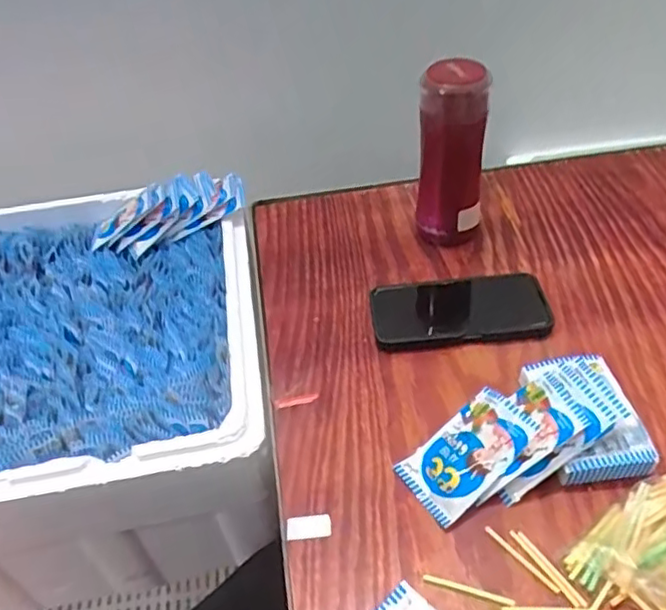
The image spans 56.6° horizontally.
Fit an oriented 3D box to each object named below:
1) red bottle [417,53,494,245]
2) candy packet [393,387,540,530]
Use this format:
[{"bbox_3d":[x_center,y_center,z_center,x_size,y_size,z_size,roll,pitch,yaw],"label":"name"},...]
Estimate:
[{"bbox_3d":[0.122,-0.148,0.638,0.065,0.191,0.056,7,45,12],"label":"red bottle"},{"bbox_3d":[0.104,0.113,0.477,0.103,0.009,0.063,-41,38,-5],"label":"candy packet"}]

